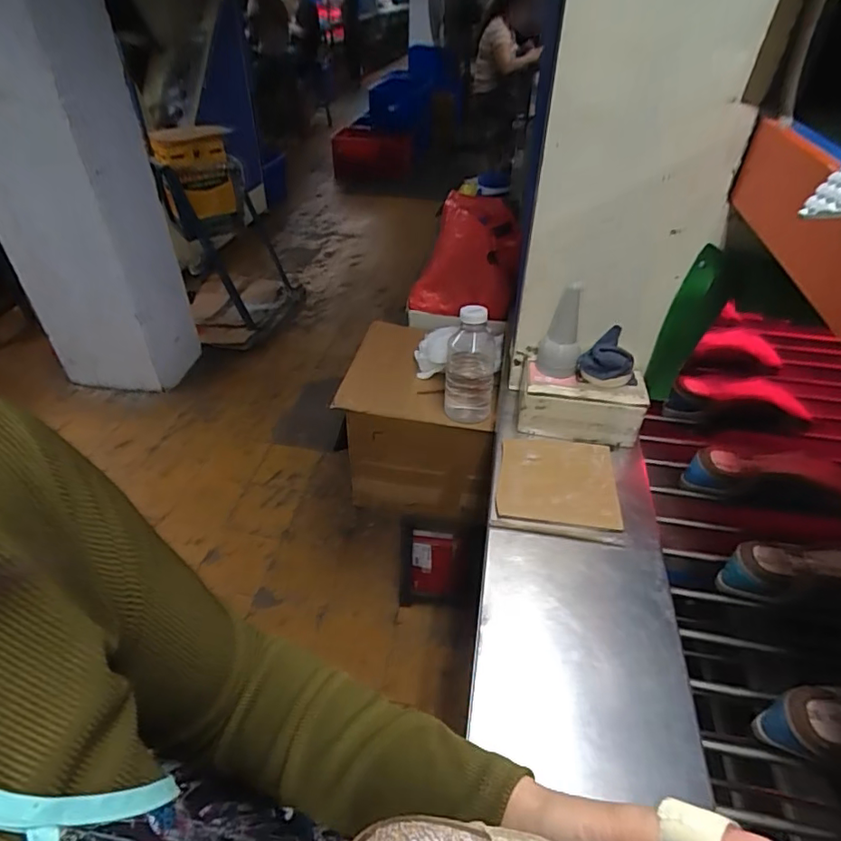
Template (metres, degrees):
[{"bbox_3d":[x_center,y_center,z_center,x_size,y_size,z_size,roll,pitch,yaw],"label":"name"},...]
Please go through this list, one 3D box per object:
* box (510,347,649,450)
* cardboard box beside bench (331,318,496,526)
[{"bbox_3d":[0.261,-0.043,0.916,0.219,0.082,0.131,12,41,10],"label":"box"},{"bbox_3d":[0.008,0.001,1.259,0.317,0.318,0.322,8,41,5],"label":"cardboard box beside bench"}]

